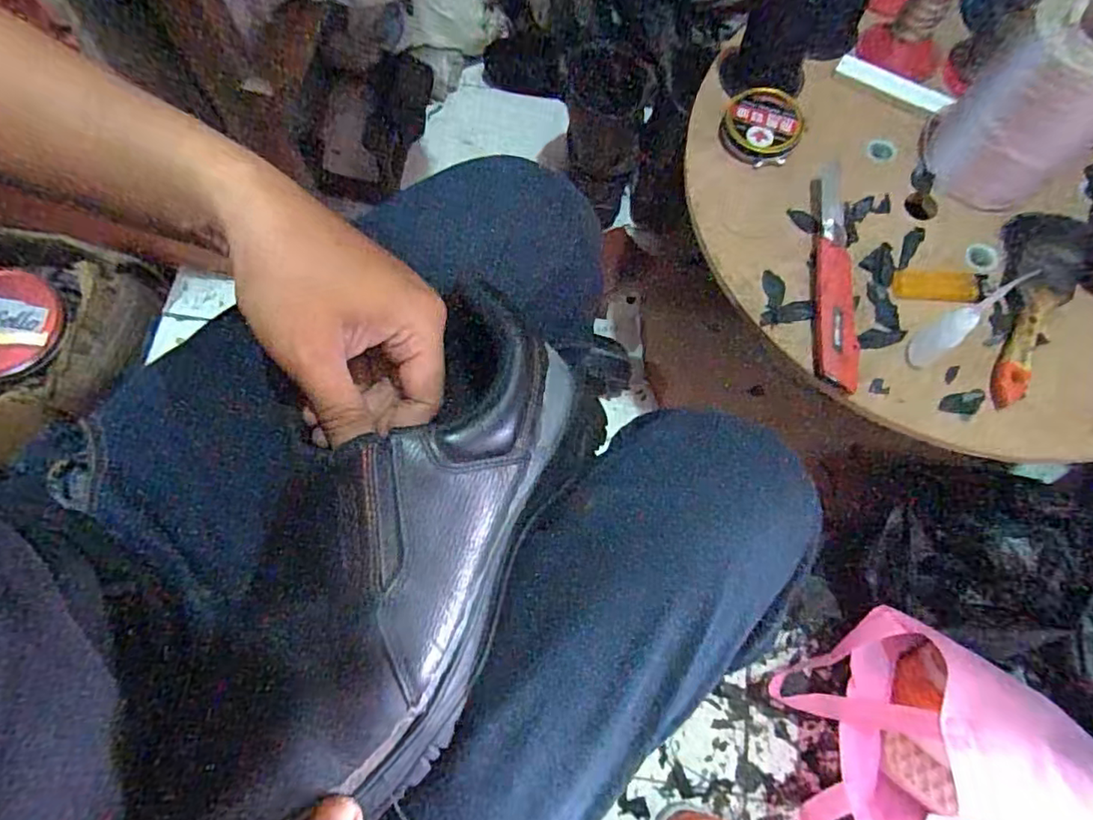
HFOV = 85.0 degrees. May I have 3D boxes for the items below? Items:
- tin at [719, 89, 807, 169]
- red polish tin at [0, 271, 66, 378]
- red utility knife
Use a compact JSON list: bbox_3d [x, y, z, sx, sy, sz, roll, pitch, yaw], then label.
[{"bbox_3d":[0.201,-0.264,0.558,0.071,0.025,0.066,0,71,0],"label":"tin"},{"bbox_3d":[-0.699,-0.110,0.775,0.125,0.032,0.142,21,77,-11],"label":"red polish tin"},{"bbox_3d":[0.249,-0.121,0.514,0.033,0.016,0.217,7,71,2],"label":"red utility knife"}]

